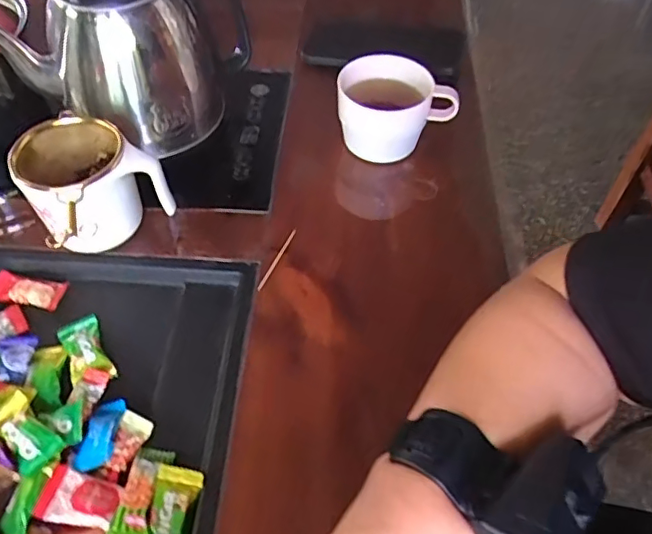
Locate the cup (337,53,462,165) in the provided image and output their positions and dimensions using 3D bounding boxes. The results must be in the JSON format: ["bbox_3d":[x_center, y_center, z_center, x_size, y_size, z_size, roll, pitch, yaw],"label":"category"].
[{"bbox_3d":[0.059,-0.136,0.484,0.096,0.068,0.076,7,55,1],"label":"cup"}]

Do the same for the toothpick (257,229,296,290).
[{"bbox_3d":[-0.036,-0.007,0.422,0.004,0.004,0.062,21,56,11],"label":"toothpick"}]

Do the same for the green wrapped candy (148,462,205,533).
[{"bbox_3d":[-0.087,0.139,0.312,0.026,0.007,0.051,8,55,2],"label":"green wrapped candy"}]

